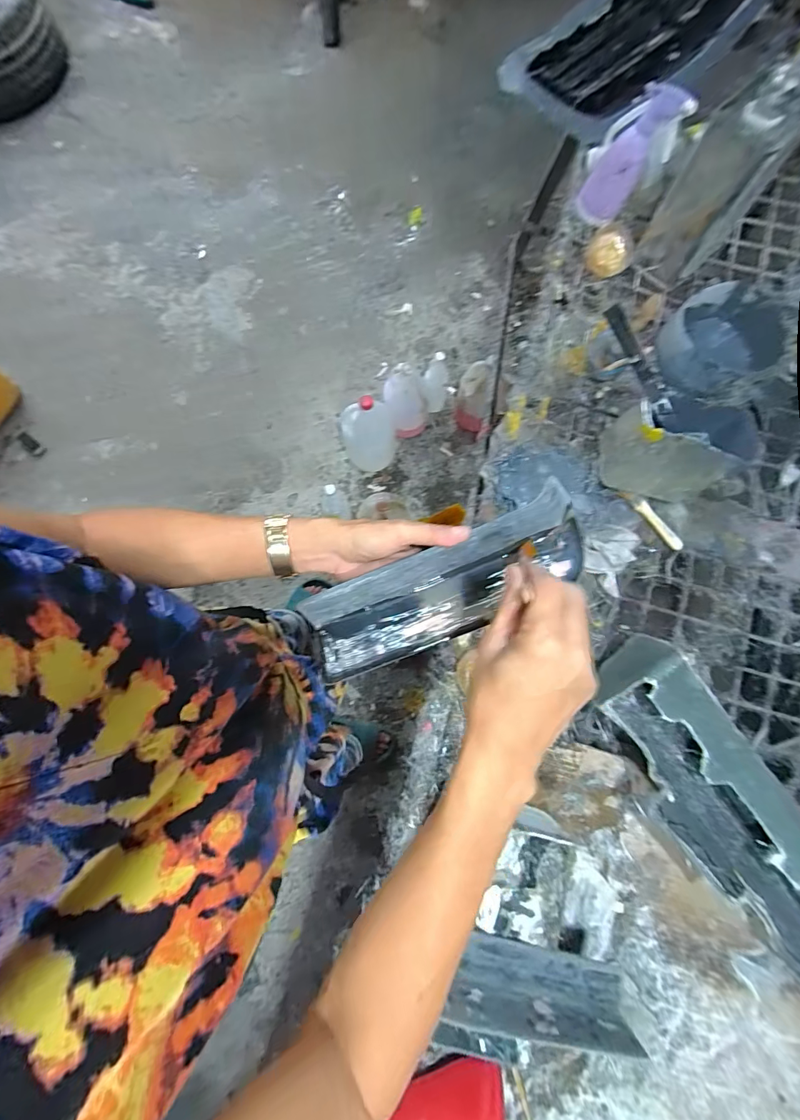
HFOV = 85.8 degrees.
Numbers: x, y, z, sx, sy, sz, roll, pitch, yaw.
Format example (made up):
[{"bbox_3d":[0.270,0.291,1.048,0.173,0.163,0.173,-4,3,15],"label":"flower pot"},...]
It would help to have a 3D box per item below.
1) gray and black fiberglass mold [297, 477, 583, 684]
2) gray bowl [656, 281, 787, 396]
[{"bbox_3d":[0.043,0.024,0.390,0.262,0.035,0.083,-27,81,3],"label":"gray and black fiberglass mold"},{"bbox_3d":[0.542,-0.375,0.756,0.194,0.094,0.166,-31,81,-8],"label":"gray bowl"}]

